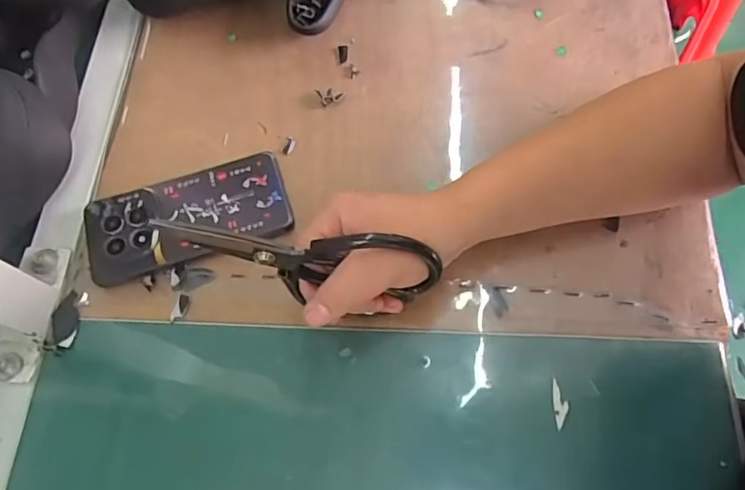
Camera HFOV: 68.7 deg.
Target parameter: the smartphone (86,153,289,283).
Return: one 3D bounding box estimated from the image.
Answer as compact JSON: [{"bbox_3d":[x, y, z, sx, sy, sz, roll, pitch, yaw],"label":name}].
[{"bbox_3d":[-0.150,-0.025,0.444,0.159,0.016,0.077,-17,67,-2],"label":"smartphone"}]

